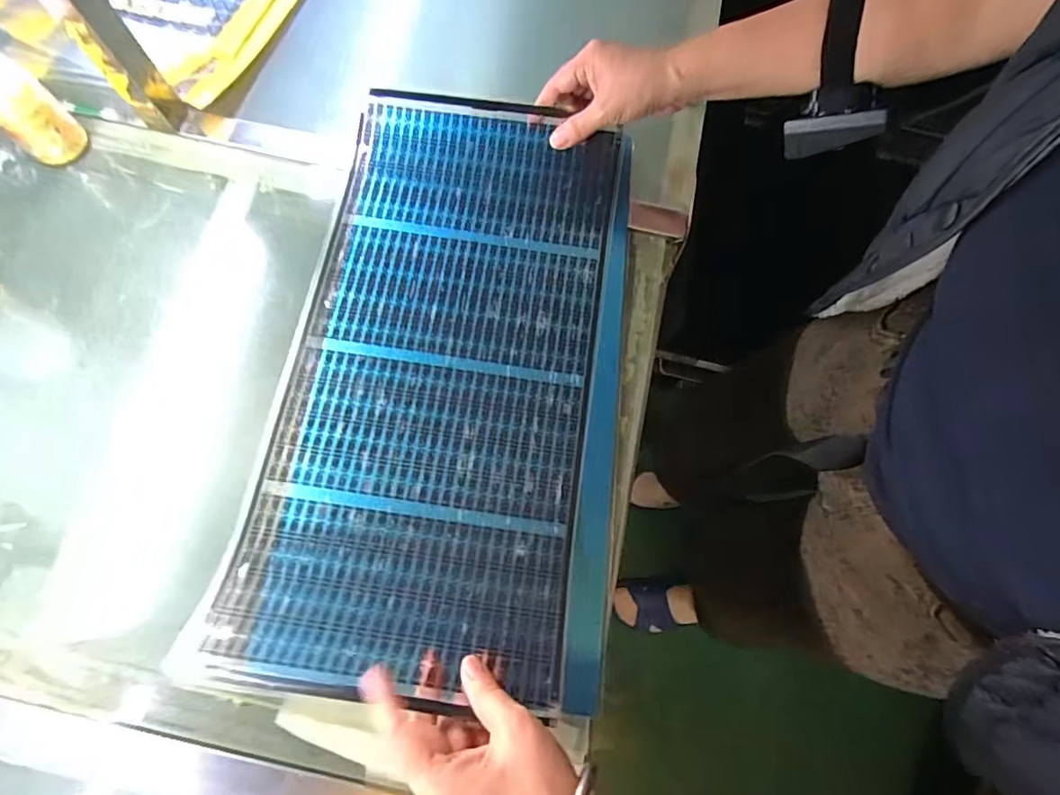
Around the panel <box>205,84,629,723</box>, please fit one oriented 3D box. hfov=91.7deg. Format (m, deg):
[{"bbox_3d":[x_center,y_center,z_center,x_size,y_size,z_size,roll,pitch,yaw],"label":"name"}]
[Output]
[{"bbox_3d":[-0.059,-0.038,0.425,0.265,0.036,0.485,7,72,0],"label":"panel"}]

